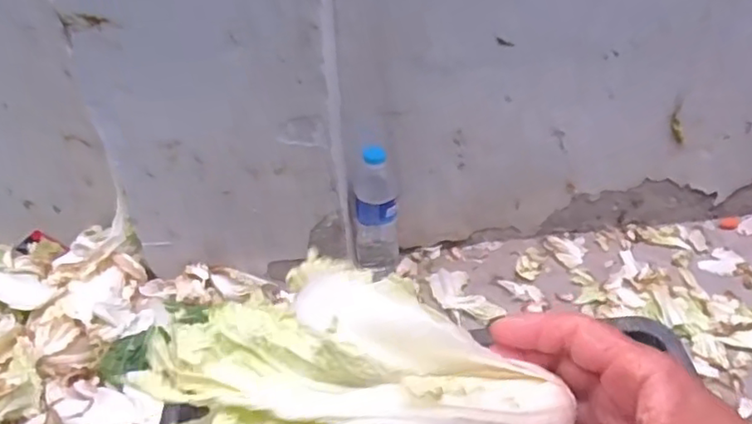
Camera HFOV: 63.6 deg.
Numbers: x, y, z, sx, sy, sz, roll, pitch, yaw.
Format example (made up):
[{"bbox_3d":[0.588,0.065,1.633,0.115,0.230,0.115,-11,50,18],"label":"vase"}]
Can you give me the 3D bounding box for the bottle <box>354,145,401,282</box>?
[{"bbox_3d":[0.001,0.006,0.900,0.064,0.213,0.056,-1,39,6],"label":"bottle"}]

